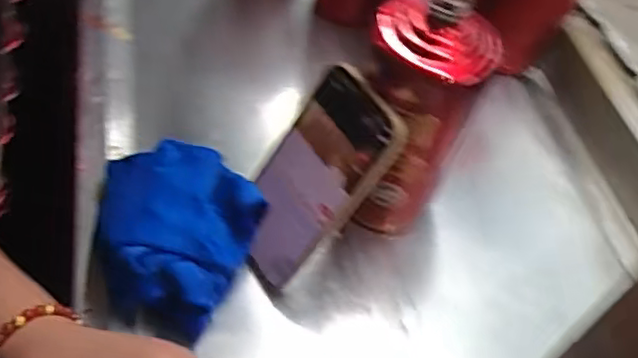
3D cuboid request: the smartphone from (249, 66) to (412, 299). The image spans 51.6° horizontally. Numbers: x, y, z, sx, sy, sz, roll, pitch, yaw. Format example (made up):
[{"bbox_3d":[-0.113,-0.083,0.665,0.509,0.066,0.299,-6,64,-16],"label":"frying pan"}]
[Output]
[{"bbox_3d":[-0.006,0.004,0.451,0.075,0.161,0.013,44,28,25],"label":"smartphone"}]

